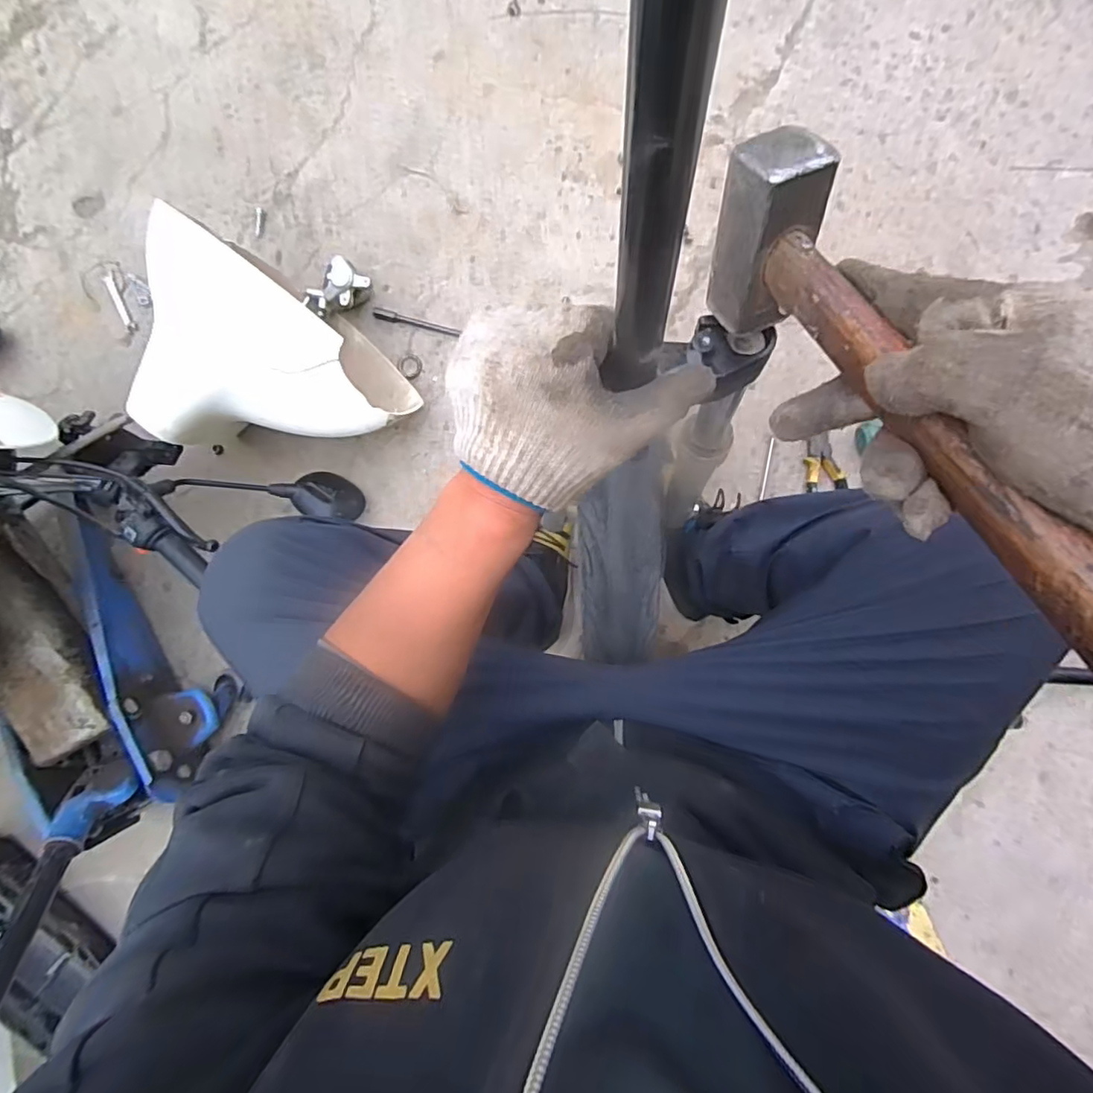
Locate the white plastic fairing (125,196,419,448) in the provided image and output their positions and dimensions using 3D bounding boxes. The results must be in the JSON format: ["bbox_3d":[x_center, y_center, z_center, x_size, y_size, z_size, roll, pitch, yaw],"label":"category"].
[{"bbox_3d":[-0.384,-0.230,0.795,0.358,0.139,0.261,27,92,3],"label":"white plastic fairing"}]

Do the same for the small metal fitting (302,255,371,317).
[{"bbox_3d":[-0.329,-0.403,0.934,0.078,0.054,0.095,39,92,3],"label":"small metal fitting"}]

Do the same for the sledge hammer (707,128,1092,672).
[{"bbox_3d":[0.167,-0.040,0.248,0.038,0.088,0.334,-24,64,1],"label":"sledge hammer"}]

